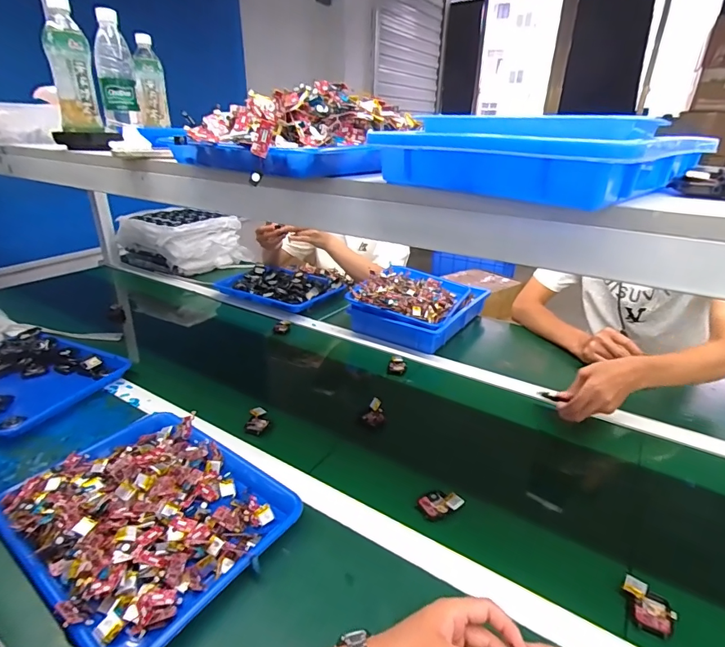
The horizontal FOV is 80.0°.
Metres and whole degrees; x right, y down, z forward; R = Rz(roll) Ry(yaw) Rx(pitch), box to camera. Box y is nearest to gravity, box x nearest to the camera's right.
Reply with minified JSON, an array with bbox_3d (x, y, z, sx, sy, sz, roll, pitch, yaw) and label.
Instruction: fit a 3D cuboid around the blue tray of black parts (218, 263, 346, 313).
[{"bbox_3d":[-0.227,-0.112,1.223,0.306,0.038,0.252,19,31,34],"label":"blue tray of black parts"}]

